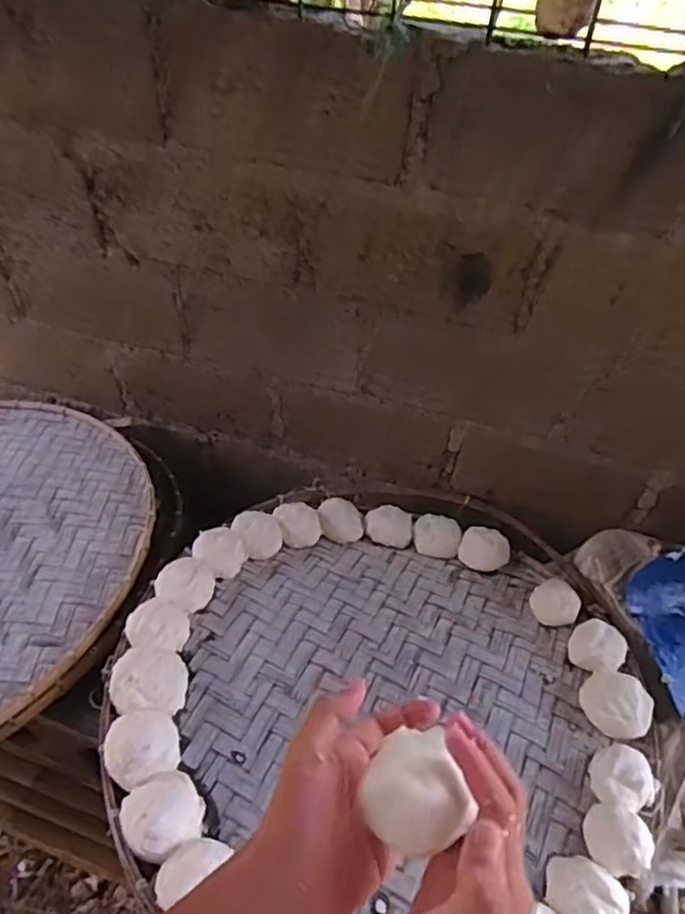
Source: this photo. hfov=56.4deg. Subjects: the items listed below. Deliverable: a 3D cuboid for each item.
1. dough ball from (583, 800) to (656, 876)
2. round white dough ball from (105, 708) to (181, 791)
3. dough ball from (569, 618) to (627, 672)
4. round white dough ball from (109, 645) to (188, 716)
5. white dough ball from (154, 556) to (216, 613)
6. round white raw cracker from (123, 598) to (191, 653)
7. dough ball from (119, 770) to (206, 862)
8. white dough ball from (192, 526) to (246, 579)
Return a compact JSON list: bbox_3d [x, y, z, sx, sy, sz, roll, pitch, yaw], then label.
[{"bbox_3d":[0.325,0.452,0.755,0.064,0.044,0.068,2,48,-2],"label":"dough ball"},{"bbox_3d":[-0.243,0.354,0.778,0.082,0.069,0.081,2,48,-2],"label":"round white dough ball"},{"bbox_3d":[0.367,0.275,0.922,0.069,0.041,0.074,2,48,-2],"label":"dough ball"},{"bbox_3d":[-0.251,0.292,0.832,0.094,0.055,0.087,2,48,-2],"label":"round white dough ball"},{"bbox_3d":[-0.234,0.186,0.938,0.077,0.051,0.087,19,49,12],"label":"white dough ball"},{"bbox_3d":[-0.257,0.235,0.886,0.082,0.052,0.078,2,48,-2],"label":"round white raw cracker"},{"bbox_3d":[-0.207,0.413,0.737,0.088,0.058,0.081,2,48,-2],"label":"dough ball"},{"bbox_3d":[-0.192,0.146,1.001,0.077,0.034,0.081,2,48,-2],"label":"white dough ball"}]

